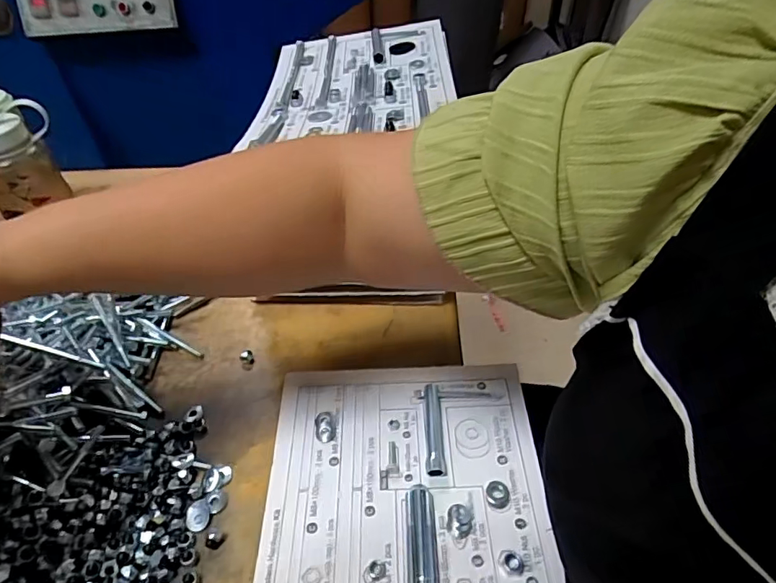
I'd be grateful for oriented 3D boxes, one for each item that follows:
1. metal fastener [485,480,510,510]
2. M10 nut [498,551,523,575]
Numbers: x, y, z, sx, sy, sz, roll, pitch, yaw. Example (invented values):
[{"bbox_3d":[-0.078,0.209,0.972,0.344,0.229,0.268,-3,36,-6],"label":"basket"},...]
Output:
[{"bbox_3d":[0.093,0.172,0.427,0.021,0.004,0.024,-4,43,3],"label":"metal fastener"},{"bbox_3d":[0.094,0.208,0.385,0.018,0.005,0.018,-3,43,3],"label":"M10 nut"}]

